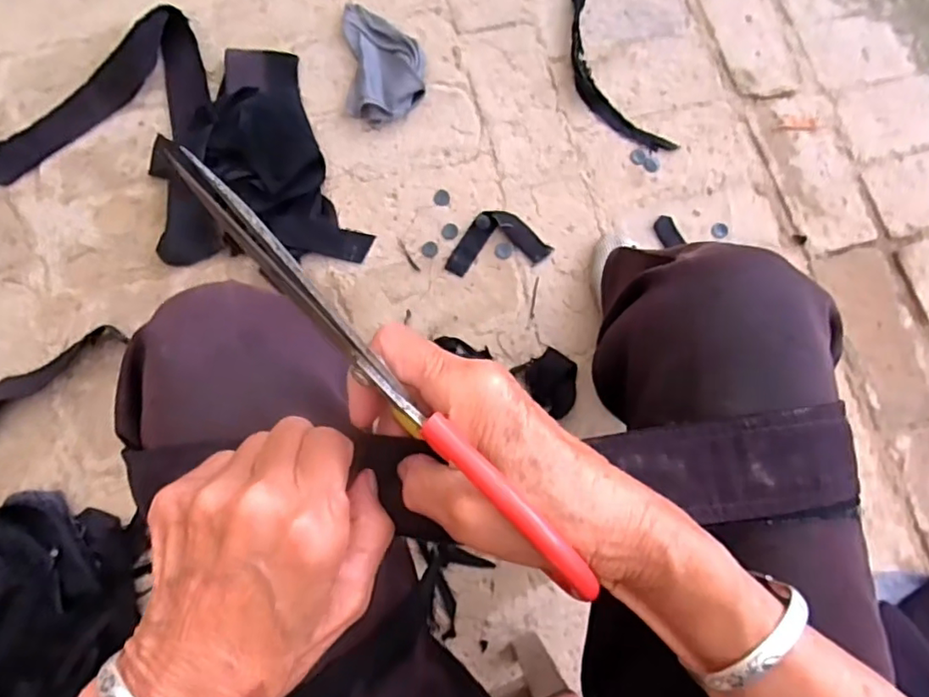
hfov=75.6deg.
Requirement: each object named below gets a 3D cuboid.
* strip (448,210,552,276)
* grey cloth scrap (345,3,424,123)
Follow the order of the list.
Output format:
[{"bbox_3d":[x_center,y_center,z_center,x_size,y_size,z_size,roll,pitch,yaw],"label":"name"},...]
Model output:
[{"bbox_3d":[0.043,-0.142,0.786,0.134,0.016,0.075,-9,78,-3],"label":"strip"},{"bbox_3d":[-0.112,-0.406,0.840,0.109,0.035,0.185,-3,78,-2],"label":"grey cloth scrap"}]

